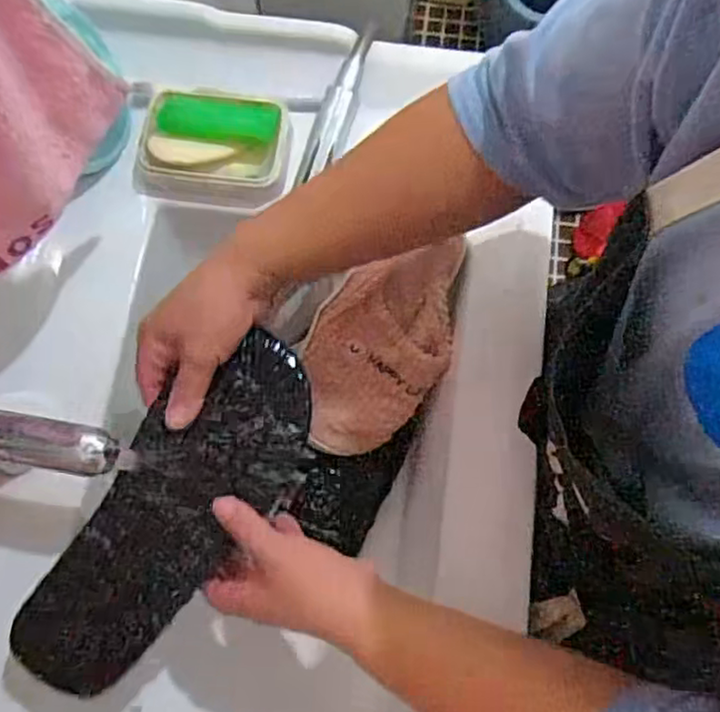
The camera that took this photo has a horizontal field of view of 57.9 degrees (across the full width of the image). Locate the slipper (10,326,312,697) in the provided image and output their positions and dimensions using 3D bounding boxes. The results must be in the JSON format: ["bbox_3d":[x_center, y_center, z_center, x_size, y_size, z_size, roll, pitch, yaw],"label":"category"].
[{"bbox_3d":[-0.137,0.118,0.466,0.102,0.047,0.233,39,74,-5],"label":"slipper"}]

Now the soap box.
[{"bbox_3d":[-0.126,-0.183,0.564,0.130,0.042,0.097,9,74,2],"label":"soap box"}]

